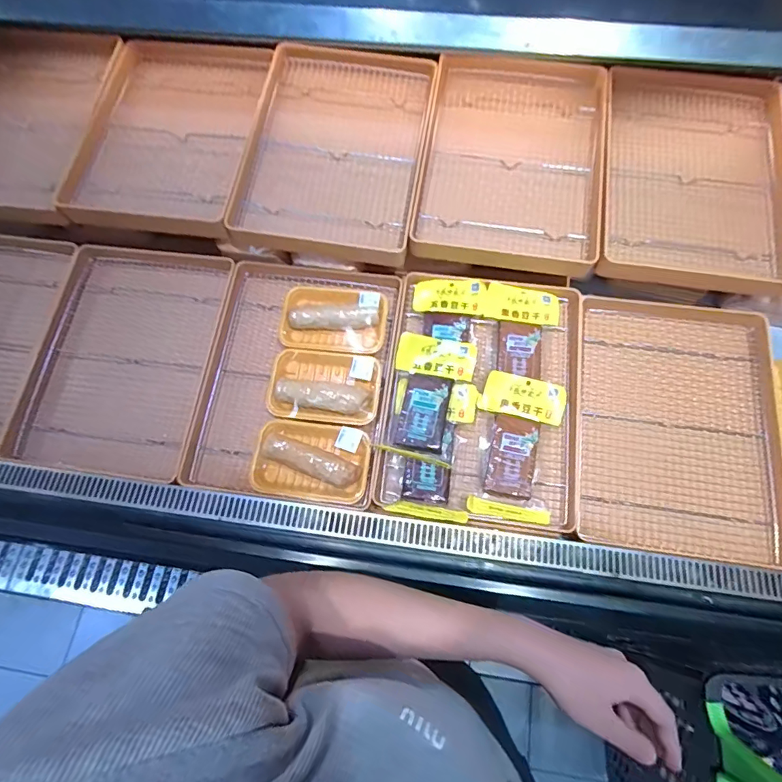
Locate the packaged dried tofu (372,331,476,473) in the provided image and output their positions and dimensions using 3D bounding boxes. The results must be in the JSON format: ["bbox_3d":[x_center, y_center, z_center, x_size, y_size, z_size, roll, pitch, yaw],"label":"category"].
[{"bbox_3d":[0.056,0.008,0.712,0.118,0.024,0.194,13,70,7],"label":"packaged dried tofu"}]

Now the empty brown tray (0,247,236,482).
[{"bbox_3d":[-0.444,-0.057,0.791,0.298,0.086,0.394,8,70,5],"label":"empty brown tray"}]

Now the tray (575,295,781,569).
[{"bbox_3d":[0.449,0.046,0.728,0.300,0.046,0.399,9,70,5],"label":"tray"}]

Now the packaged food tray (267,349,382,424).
[{"bbox_3d":[-0.106,-0.013,0.739,0.173,0.051,0.121,3,69,3],"label":"packaged food tray"}]

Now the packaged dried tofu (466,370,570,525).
[{"bbox_3d":[0.190,0.085,0.699,0.123,0.036,0.214,13,70,7],"label":"packaged dried tofu"}]

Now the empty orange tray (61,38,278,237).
[{"bbox_3d":[-0.398,-0.467,0.839,0.304,0.058,0.435,6,69,4],"label":"empty orange tray"}]

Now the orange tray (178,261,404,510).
[{"bbox_3d":[-0.152,-0.025,0.761,0.294,0.086,0.397,6,69,4],"label":"orange tray"}]

